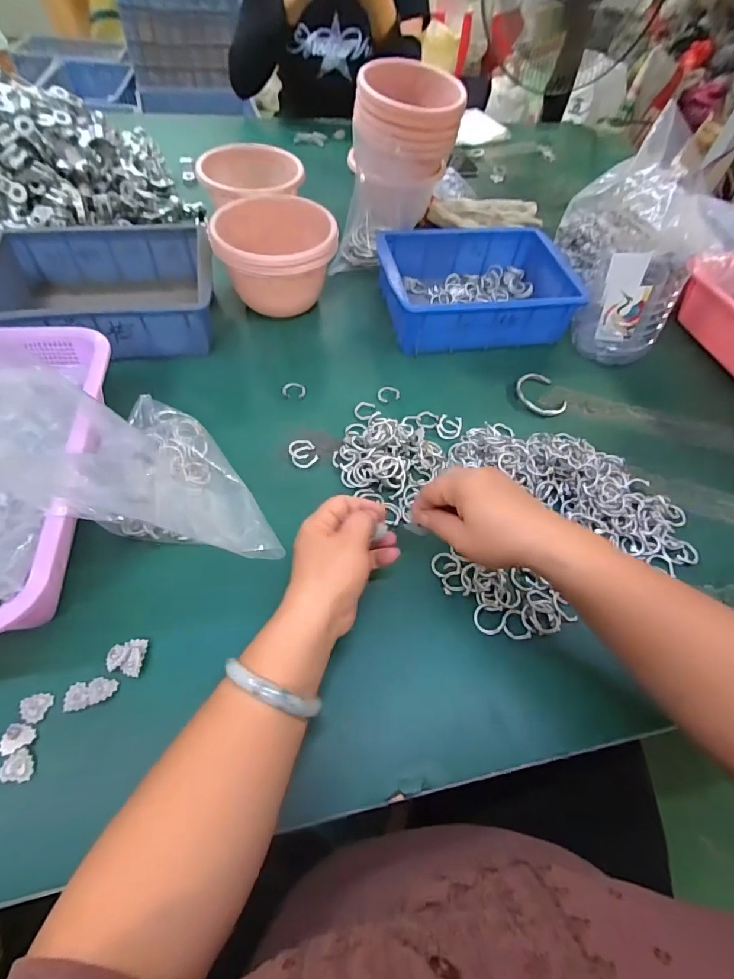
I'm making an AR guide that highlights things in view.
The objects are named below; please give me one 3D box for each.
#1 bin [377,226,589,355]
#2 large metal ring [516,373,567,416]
[{"bbox_3d":[0.142,-0.267,0.612,0.236,0.081,0.170,-6,57,-11],"label":"bin"},{"bbox_3d":[0.208,-0.114,0.548,0.052,0.014,0.066,-18,58,-16],"label":"large metal ring"}]

